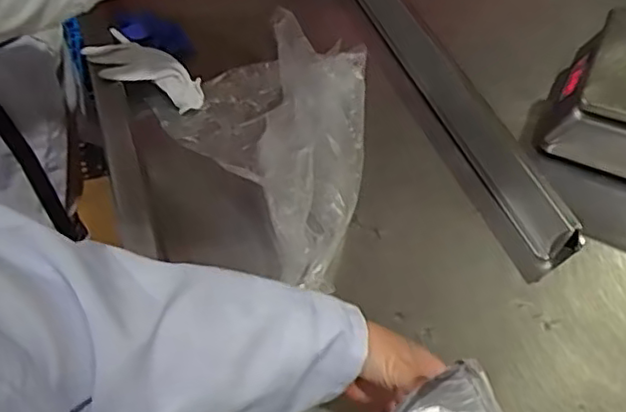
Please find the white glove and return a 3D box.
[{"bbox_3d":[-0.237,-0.181,0.935,0.170,0.057,0.078,23,52,17],"label":"white glove"}]

